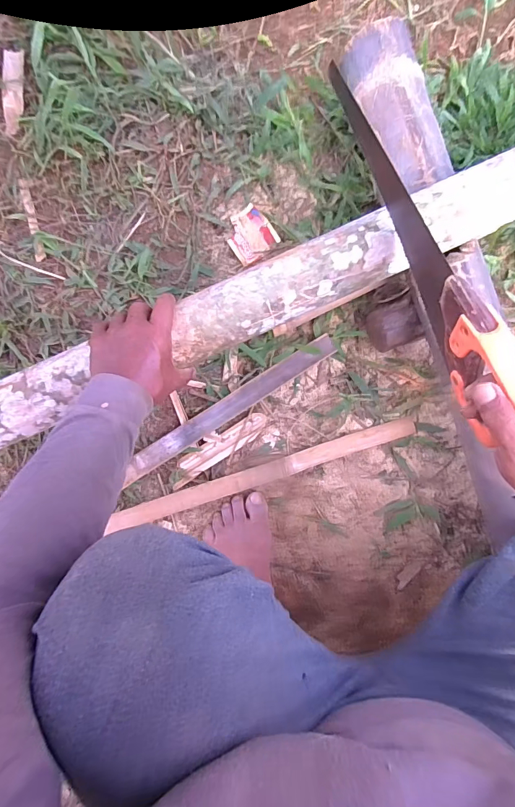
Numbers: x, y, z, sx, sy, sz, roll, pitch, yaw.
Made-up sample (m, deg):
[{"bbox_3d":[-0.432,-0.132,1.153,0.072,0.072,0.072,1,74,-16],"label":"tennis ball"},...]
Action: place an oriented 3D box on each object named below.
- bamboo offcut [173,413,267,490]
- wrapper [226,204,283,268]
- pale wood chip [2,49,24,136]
[{"bbox_3d":[-0.063,0.070,0.630,0.172,0.008,0.043,-34,83,-1],"label":"bamboo offcut"},{"bbox_3d":[-0.012,-0.283,0.661,0.075,0.014,0.090,-34,83,-1],"label":"wrapper"},{"bbox_3d":[-0.452,-0.576,0.724,0.039,0.014,0.184,-6,83,3],"label":"pale wood chip"}]

